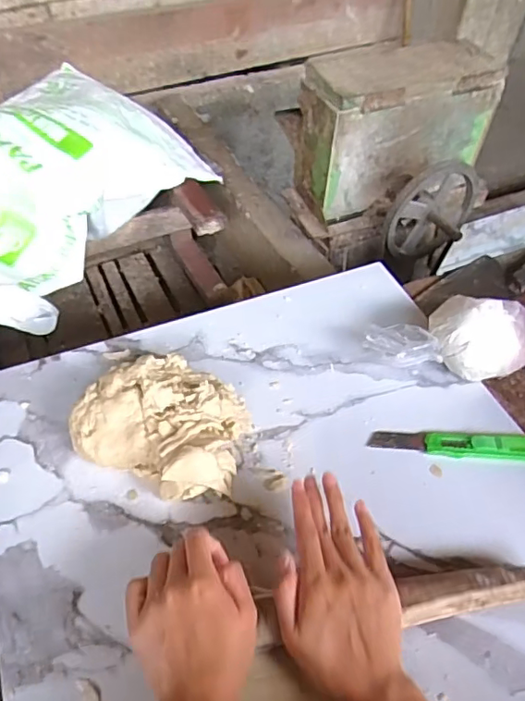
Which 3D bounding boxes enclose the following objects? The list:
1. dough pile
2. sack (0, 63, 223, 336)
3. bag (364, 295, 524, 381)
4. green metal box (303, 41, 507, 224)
[{"bbox_3d":[-0.089,0.060,0.505,0.155,0.054,0.124,20,51,12],"label":"dough pile"},{"bbox_3d":[-0.421,-0.292,0.976,0.393,0.198,0.647,24,52,15],"label":"sack"},{"bbox_3d":[0.223,-0.016,0.573,0.213,0.072,0.088,-12,52,-15],"label":"bag"},{"bbox_3d":[0.240,-0.420,1.018,0.348,0.220,0.160,-21,54,-21],"label":"green metal box"}]

